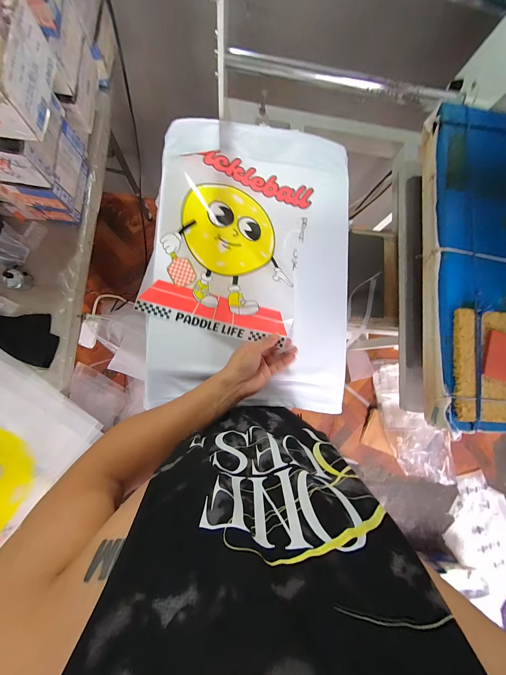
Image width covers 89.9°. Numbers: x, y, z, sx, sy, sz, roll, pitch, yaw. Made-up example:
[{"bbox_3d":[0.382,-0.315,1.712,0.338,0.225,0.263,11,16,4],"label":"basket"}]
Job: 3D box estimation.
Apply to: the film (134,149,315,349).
[{"bbox_3d":[-0.032,-0.187,0.505,0.289,0.051,0.361,16,82,-6],"label":"film"}]

